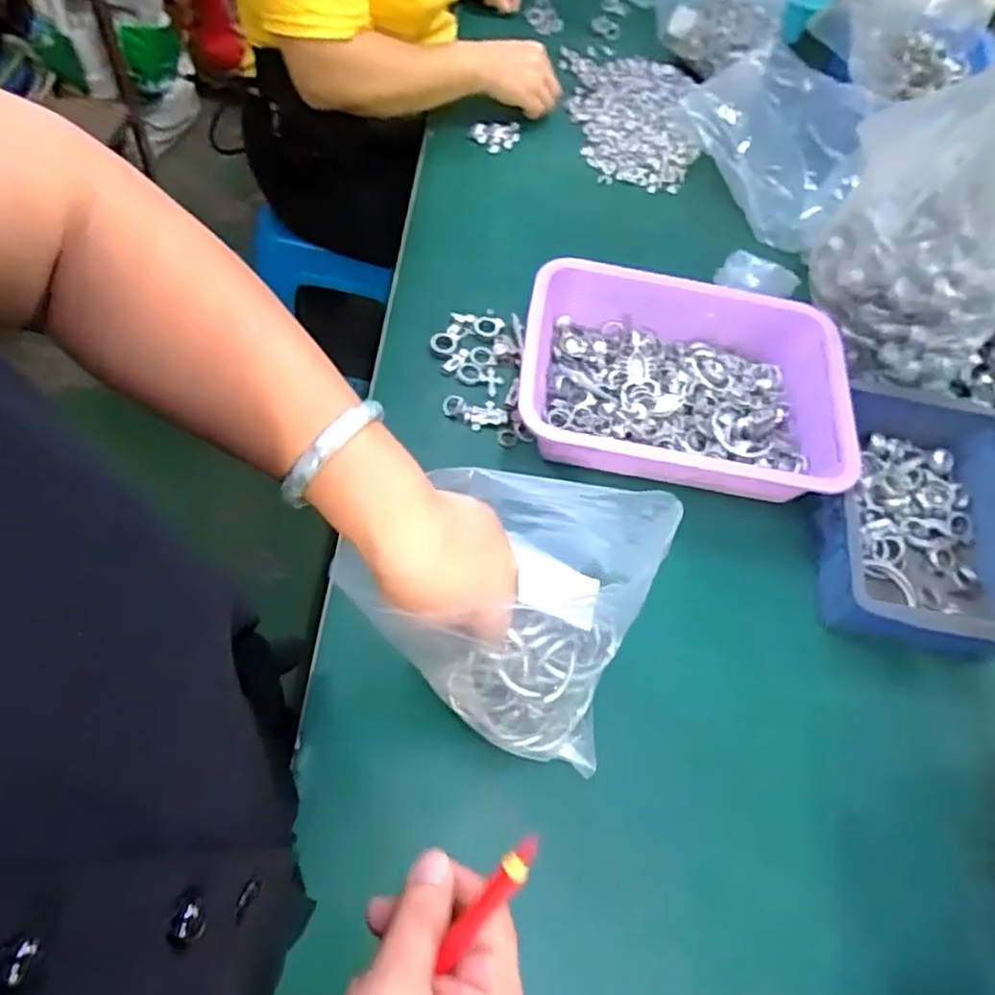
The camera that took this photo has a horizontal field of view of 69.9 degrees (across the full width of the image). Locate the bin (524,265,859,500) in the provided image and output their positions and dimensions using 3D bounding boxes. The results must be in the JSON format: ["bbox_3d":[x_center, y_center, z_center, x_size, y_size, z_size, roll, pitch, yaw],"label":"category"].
[{"bbox_3d":[0.172,-0.103,0.687,0.301,0.094,0.221,11,59,-1],"label":"bin"}]

